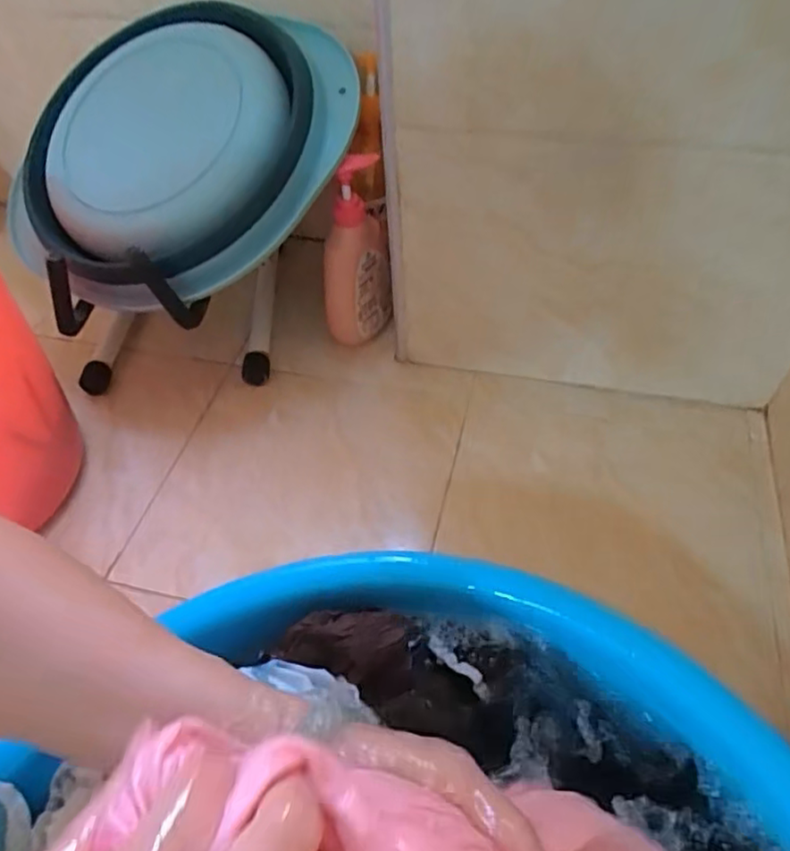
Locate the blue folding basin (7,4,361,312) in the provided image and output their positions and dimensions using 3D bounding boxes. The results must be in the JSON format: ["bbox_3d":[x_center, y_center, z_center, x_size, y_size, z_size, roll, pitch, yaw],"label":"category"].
[{"bbox_3d":[-0.244,-0.298,0.661,0.357,0.055,0.357,-2,76,9],"label":"blue folding basin"}]

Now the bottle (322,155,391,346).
[{"bbox_3d":[-0.048,-0.192,0.716,0.079,0.230,0.066,-7,50,-2],"label":"bottle"}]

